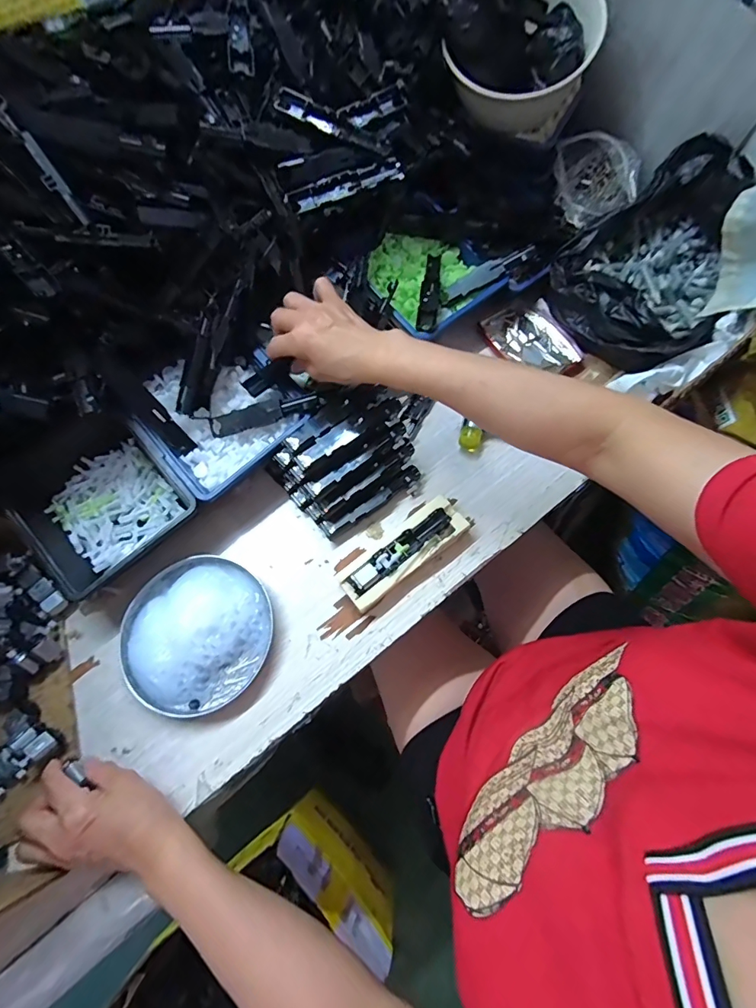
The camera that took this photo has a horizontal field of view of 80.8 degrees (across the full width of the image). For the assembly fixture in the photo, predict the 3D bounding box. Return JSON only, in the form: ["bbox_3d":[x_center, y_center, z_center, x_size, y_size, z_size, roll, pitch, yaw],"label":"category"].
[{"bbox_3d":[0.024,0.047,0.447,0.137,0.023,0.049,-37,71,-12],"label":"assembly fixture"}]

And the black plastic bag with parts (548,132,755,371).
[{"bbox_3d":[0.317,-0.284,0.505,0.182,0.105,0.236,34,73,14],"label":"black plastic bag with parts"}]

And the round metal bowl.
[{"bbox_3d":[-0.179,0.124,0.432,0.140,0.026,0.141,-1,68,2],"label":"round metal bowl"}]

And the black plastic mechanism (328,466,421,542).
[{"bbox_3d":[0.001,0.002,0.470,0.119,0.018,0.022,-40,72,-13],"label":"black plastic mechanism"}]

